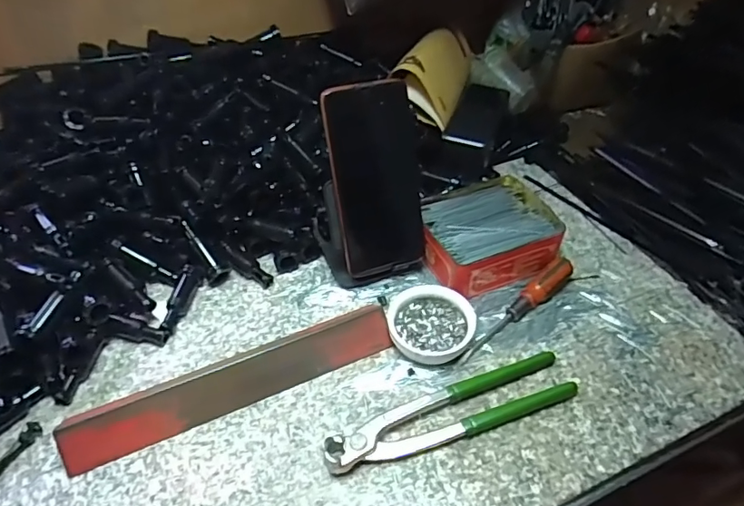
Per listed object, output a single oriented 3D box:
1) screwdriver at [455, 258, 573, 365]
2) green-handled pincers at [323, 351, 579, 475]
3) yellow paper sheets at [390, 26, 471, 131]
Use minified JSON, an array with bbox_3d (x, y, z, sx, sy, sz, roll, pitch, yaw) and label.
[{"bbox_3d":[0.126,0.048,0.456,0.143,0.022,0.019,-31,51,-26],"label":"screwdriver"},{"bbox_3d":[0.062,0.120,0.391,0.198,0.016,0.041,-17,46,-15],"label":"green-handled pincers"},{"bbox_3d":[0.085,-0.232,0.655,0.069,0.073,0.216,12,46,14],"label":"yellow paper sheets"}]

